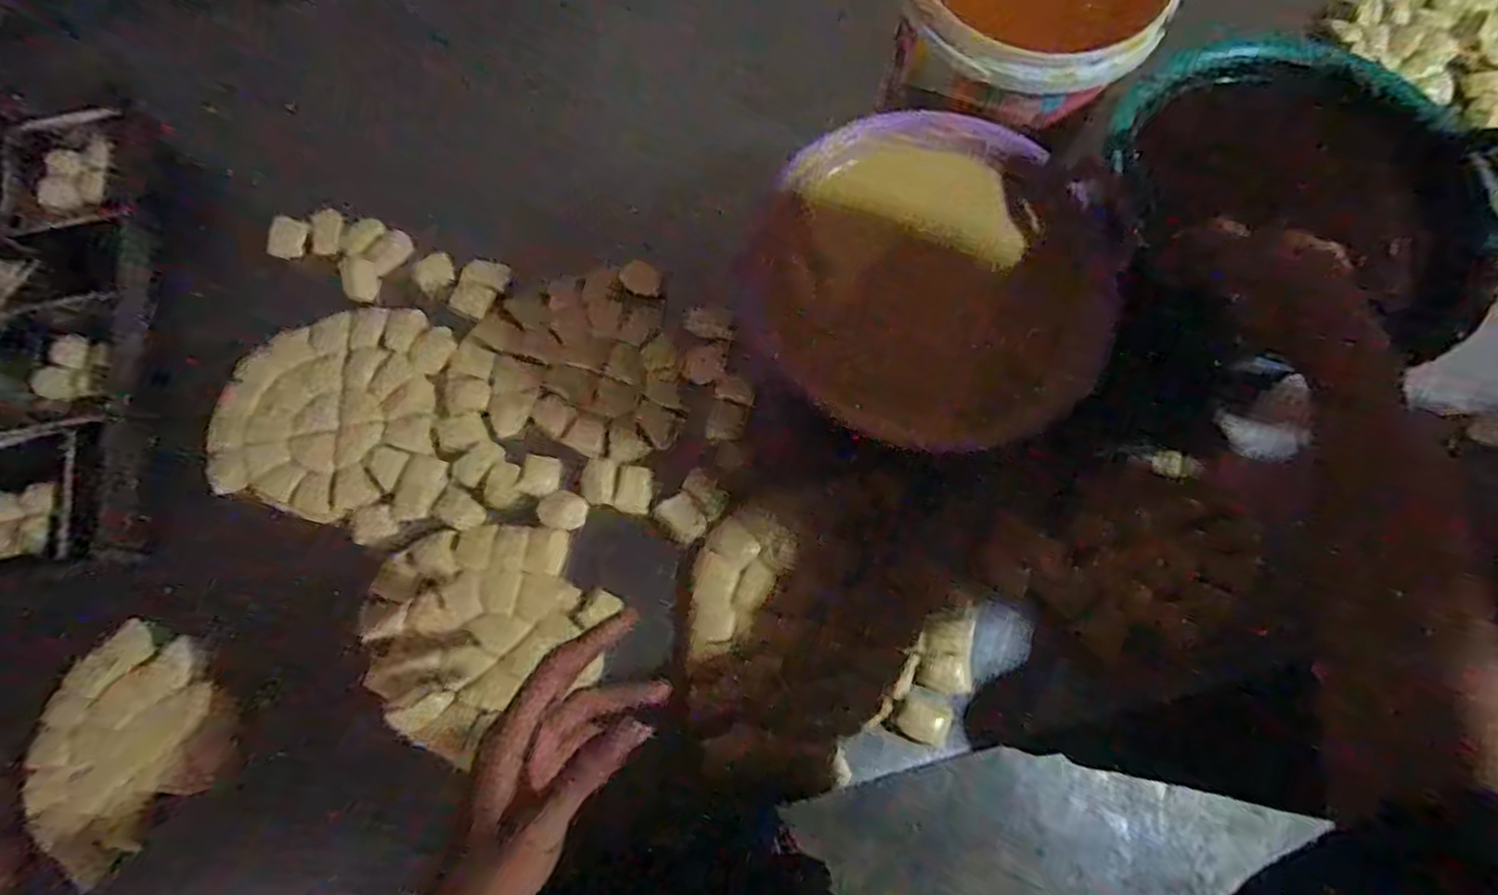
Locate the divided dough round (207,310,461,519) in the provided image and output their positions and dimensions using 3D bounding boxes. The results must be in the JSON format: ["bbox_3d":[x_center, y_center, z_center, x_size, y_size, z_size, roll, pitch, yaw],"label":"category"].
[{"bbox_3d":[-0.371,-0.037,0.651,0.186,0.020,0.189,0,73,0],"label":"divided dough round"}]

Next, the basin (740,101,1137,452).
[{"bbox_3d":[0.157,-0.140,0.632,0.293,0.093,0.265,37,77,10],"label":"basin"}]

